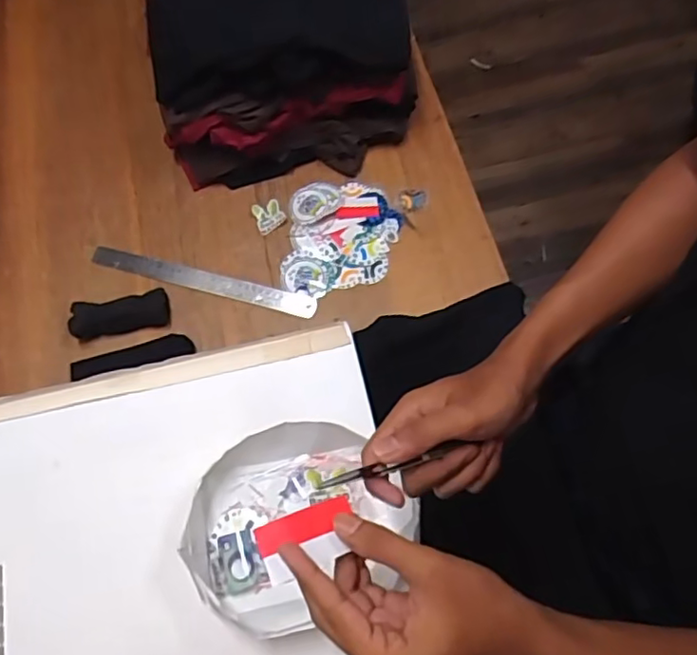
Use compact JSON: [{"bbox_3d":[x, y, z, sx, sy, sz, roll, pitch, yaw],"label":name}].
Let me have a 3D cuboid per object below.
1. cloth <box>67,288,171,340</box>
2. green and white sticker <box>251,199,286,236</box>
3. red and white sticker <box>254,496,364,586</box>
[{"bbox_3d":[-0.301,-0.018,0.798,0.126,0.023,0.049,-11,70,-1],"label":"cloth"},{"bbox_3d":[-0.112,-0.157,0.853,0.040,0.005,0.048,-21,71,-5],"label":"green and white sticker"},{"bbox_3d":[-0.024,0.131,0.375,0.060,0.004,0.035,-16,70,-15],"label":"red and white sticker"}]

